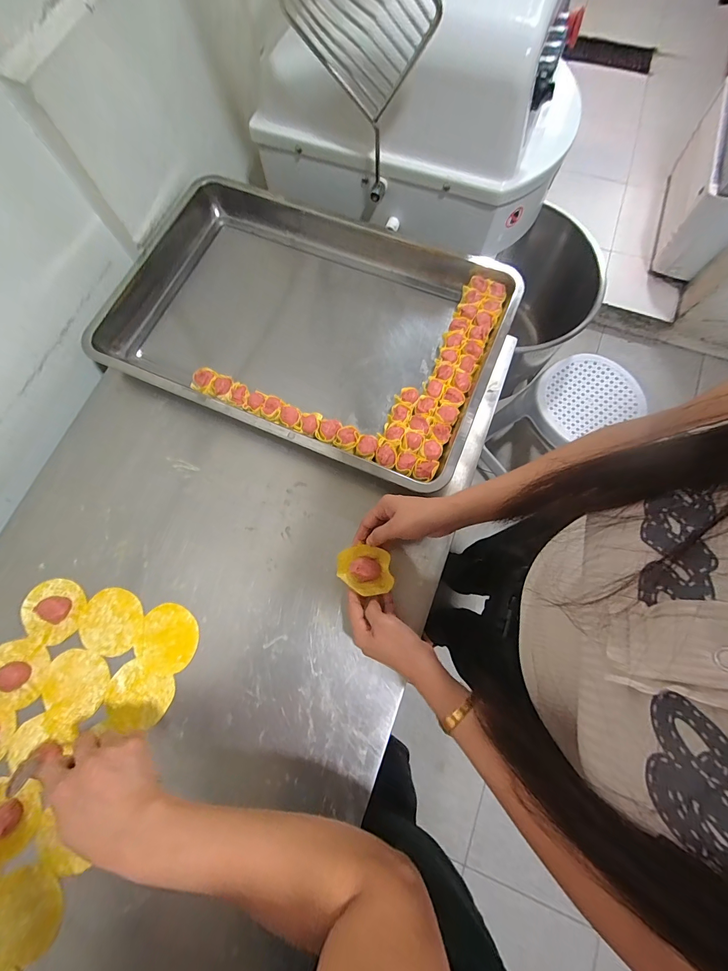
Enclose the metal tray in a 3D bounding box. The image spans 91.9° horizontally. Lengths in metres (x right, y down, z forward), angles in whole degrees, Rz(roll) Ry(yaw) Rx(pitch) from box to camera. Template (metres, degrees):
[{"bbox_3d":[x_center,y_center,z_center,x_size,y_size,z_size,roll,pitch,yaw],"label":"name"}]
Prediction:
[{"bbox_3d":[-0.101,-0.265,0.570,0.619,0.055,0.399,23,76,6],"label":"metal tray"}]

